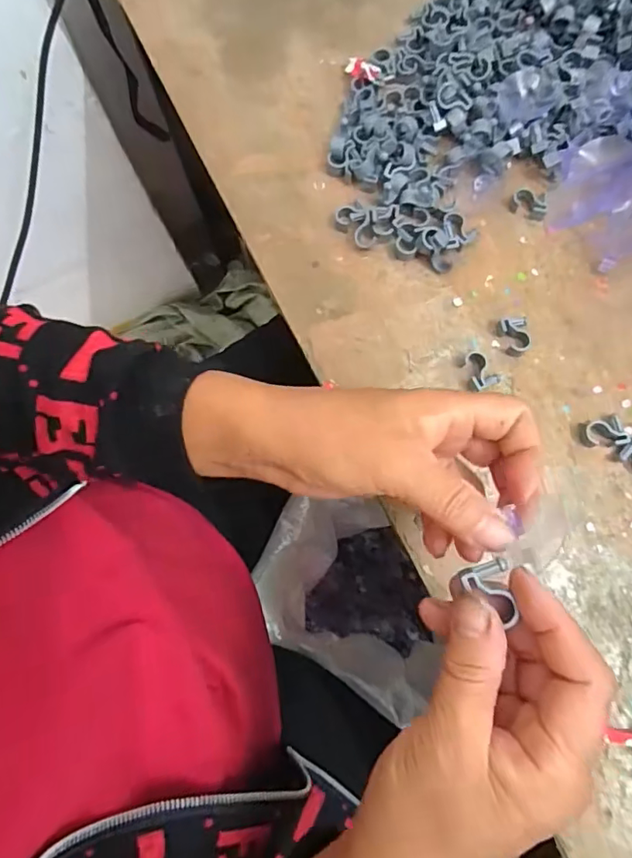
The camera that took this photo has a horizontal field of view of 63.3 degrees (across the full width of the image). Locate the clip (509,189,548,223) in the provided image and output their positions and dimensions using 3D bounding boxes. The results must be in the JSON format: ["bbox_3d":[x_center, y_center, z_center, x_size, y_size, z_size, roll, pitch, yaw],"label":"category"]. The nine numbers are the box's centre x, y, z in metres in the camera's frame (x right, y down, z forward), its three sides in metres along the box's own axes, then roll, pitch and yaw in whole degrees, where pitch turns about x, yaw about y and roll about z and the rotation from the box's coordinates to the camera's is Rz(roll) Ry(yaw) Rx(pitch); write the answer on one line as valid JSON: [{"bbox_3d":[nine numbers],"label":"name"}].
[{"bbox_3d":[0.148,-0.156,0.355,0.025,0.007,0.019,21,77,7],"label":"clip"}]

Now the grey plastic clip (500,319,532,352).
[{"bbox_3d":[0.131,-0.060,0.333,0.016,0.010,0.024,-12,76,-1],"label":"grey plastic clip"}]

